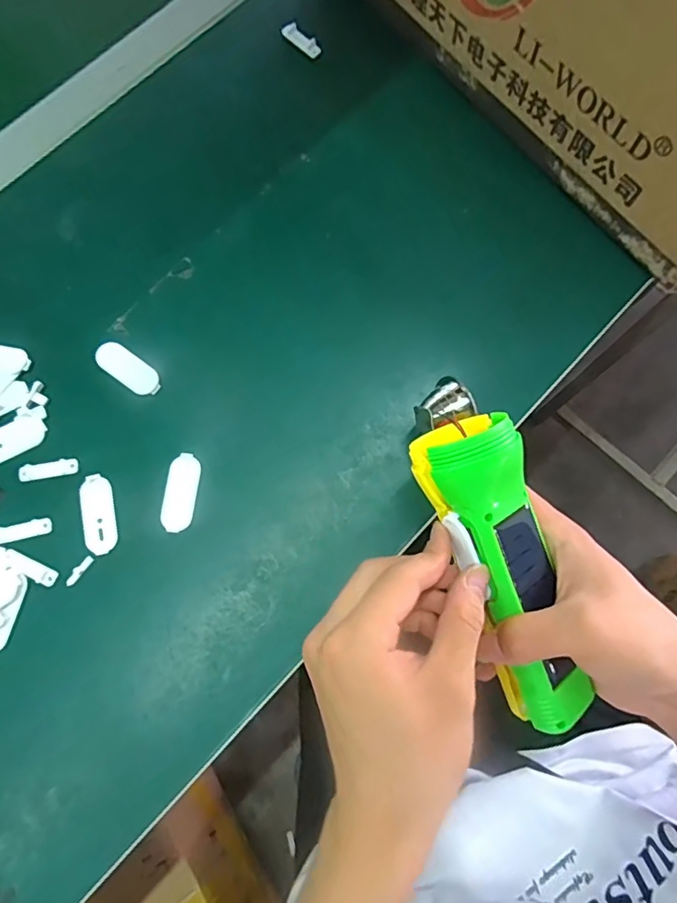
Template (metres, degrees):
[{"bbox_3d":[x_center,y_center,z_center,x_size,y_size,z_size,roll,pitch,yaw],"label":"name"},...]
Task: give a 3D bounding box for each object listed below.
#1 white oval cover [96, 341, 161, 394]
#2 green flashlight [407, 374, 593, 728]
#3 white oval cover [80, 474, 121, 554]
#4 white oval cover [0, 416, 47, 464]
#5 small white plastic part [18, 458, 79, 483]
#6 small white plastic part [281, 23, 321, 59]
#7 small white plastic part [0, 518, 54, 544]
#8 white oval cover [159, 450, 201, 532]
[{"bbox_3d":[-0.143,-0.057,0.360,0.050,0.004,0.021,34,79,8],"label":"white oval cover"},{"bbox_3d":[0.081,0.054,0.278,0.051,0.063,0.186,-19,87,-4],"label":"green flashlight"},{"bbox_3d":[-0.153,0.040,0.337,0.021,0.004,0.050,-13,77,-3],"label":"white oval cover"},{"bbox_3d":[-0.215,-0.006,0.343,0.048,0.005,0.022,-26,78,-6],"label":"white oval cover"},{"bbox_3d":[-0.189,0.012,0.343,0.037,0.004,0.011,-11,77,-2],"label":"small white plastic part"},{"bbox_3d":[-0.030,-0.328,0.421,0.037,0.006,0.012,44,81,9],"label":"small white plastic part"},{"bbox_3d":[-0.201,0.050,0.333,0.038,0.004,0.011,-14,77,-3],"label":"small white plastic part"},{"bbox_3d":[-0.102,0.026,0.340,0.021,0.004,0.050,5,77,1],"label":"white oval cover"}]

